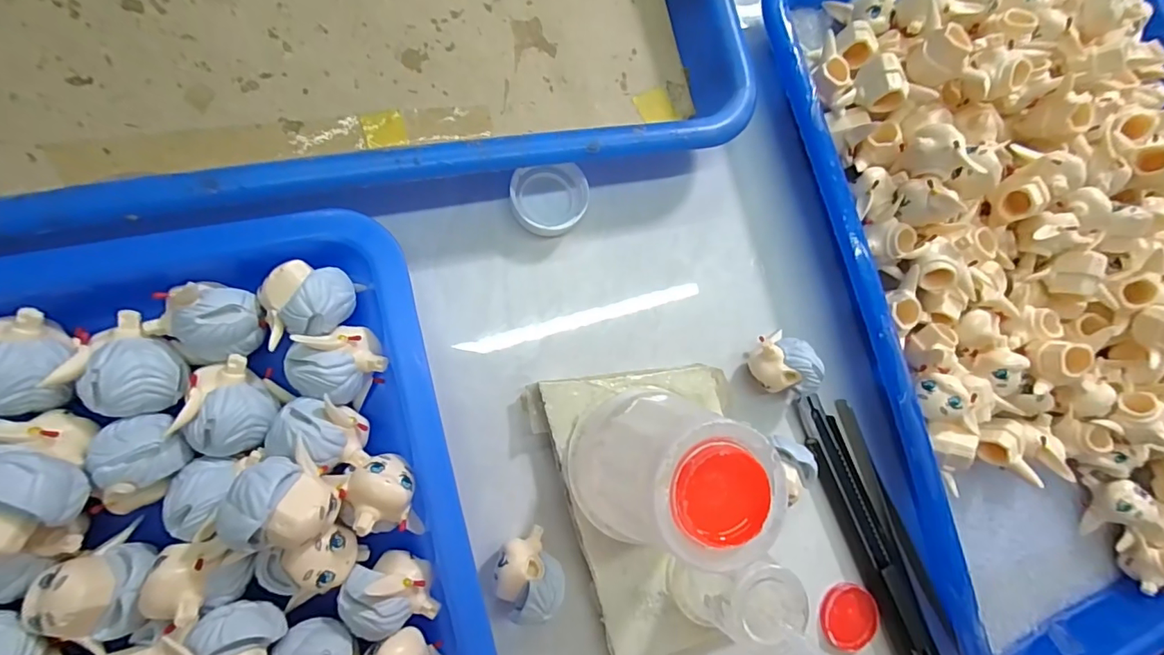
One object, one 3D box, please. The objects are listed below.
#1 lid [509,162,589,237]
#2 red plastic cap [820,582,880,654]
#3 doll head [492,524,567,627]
[{"bbox_3d":[-0.012,-0.052,0.196,0.032,0.012,0.028,-13,87,-13],"label":"lid"},{"bbox_3d":[0.114,0.123,0.207,0.026,0.005,0.028,1,84,-12],"label":"red plastic cap"},{"bbox_3d":[-0.018,0.085,0.170,0.021,0.025,0.023,1,84,-12],"label":"doll head"}]

